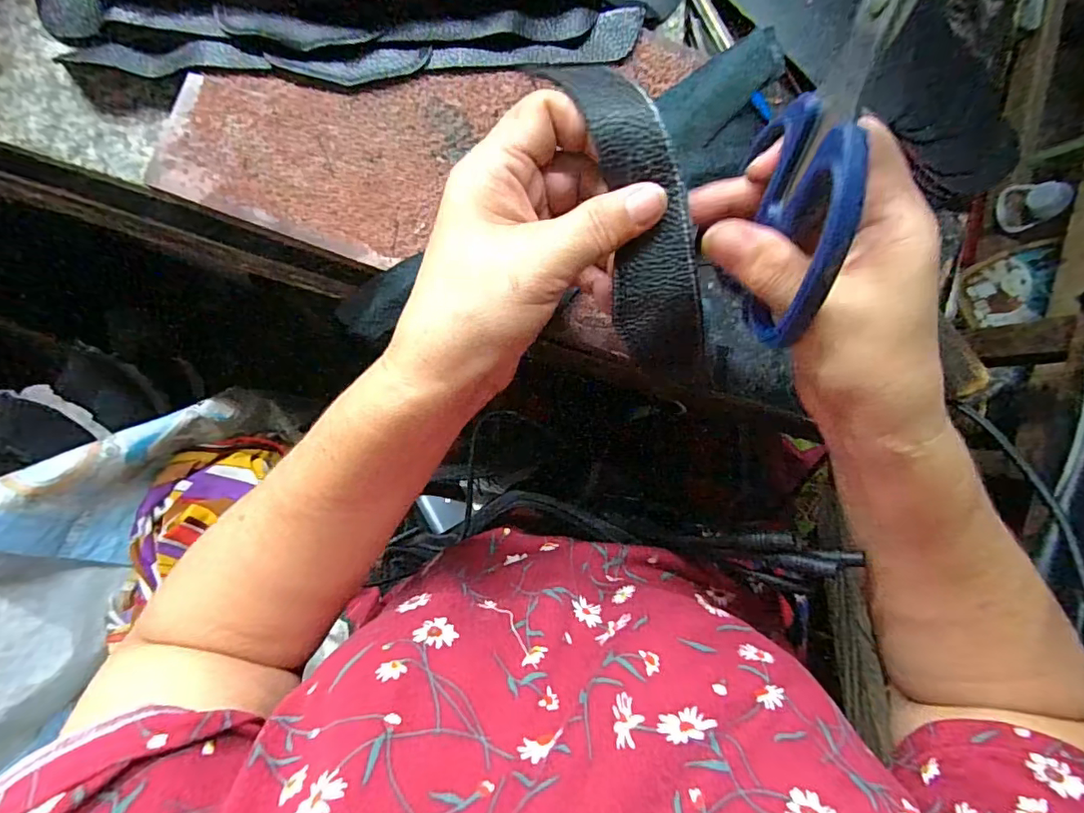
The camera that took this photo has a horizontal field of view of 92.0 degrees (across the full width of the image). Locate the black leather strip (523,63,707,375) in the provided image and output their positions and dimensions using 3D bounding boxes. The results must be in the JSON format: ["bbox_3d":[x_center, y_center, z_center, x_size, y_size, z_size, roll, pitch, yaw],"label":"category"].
[{"bbox_3d":[0.038,-0.070,0.207,0.035,0.016,0.127,-19,104,-6],"label":"black leather strip"}]

